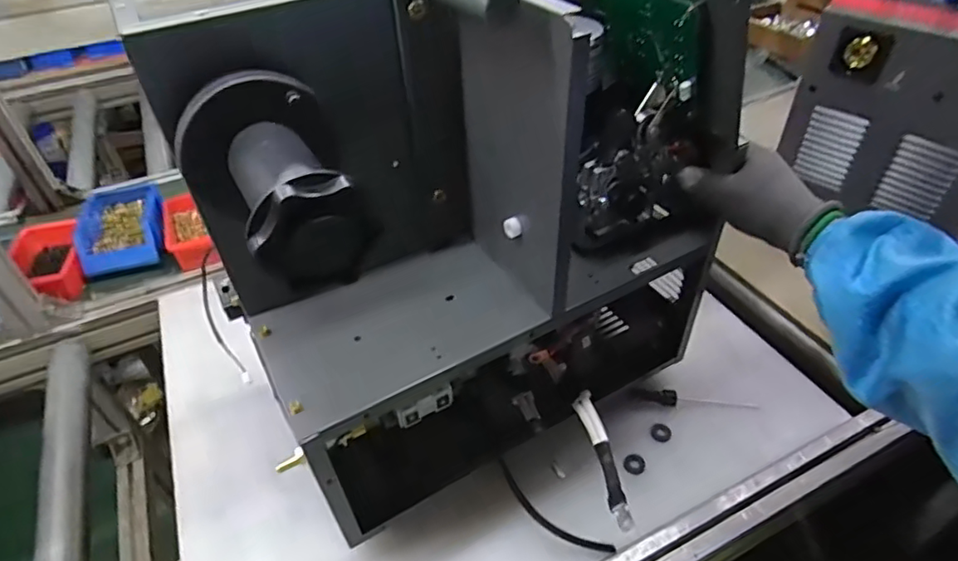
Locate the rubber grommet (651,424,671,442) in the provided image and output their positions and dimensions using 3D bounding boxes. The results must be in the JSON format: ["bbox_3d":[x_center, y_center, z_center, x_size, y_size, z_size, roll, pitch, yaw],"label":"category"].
[{"bbox_3d":[0.202,0.170,0.633,0.021,0.005,0.022,-1,44,1],"label":"rubber grommet"}]

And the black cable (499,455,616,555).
[{"bbox_3d":[0.068,0.222,0.543,0.134,0.013,0.022,37,53,7],"label":"black cable"}]

